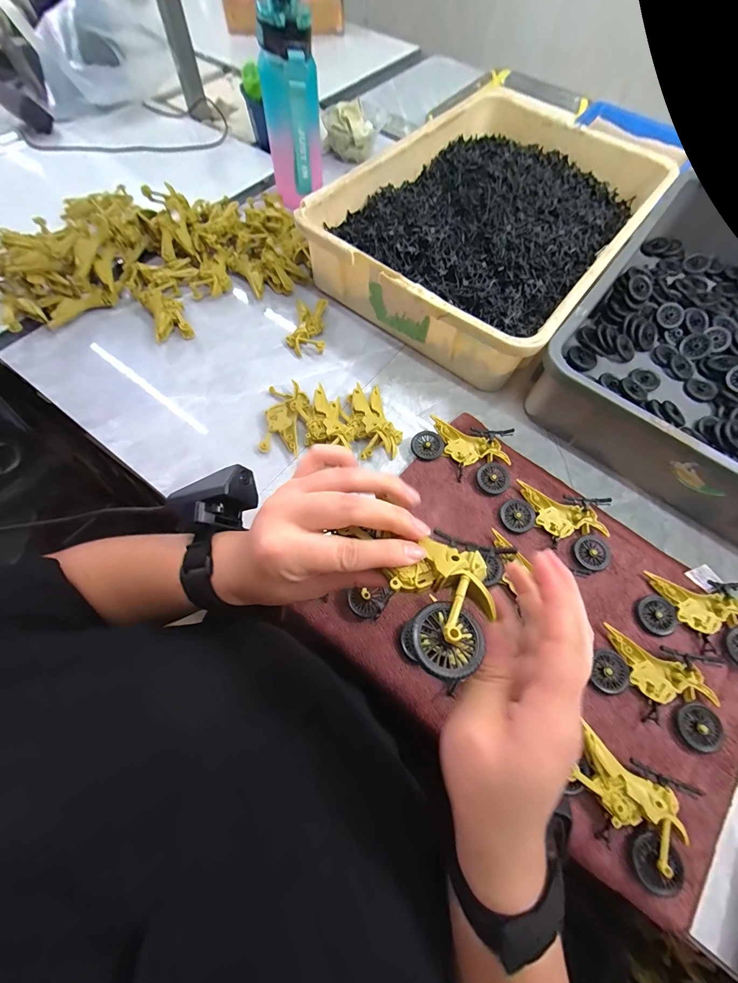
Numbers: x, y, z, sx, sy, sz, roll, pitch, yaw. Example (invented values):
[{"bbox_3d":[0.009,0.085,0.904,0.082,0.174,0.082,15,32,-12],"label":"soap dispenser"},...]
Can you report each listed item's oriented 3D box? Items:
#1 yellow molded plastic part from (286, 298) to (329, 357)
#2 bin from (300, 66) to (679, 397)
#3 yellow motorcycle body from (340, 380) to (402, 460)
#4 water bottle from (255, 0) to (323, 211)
[{"bbox_3d":[-0.086,-0.231,0.484,0.050,0.016,0.089,0,67,-3],"label":"yellow molded plastic part"},{"bbox_3d":[0.191,-0.404,0.527,0.348,0.098,0.510,38,71,12],"label":"bin"},{"bbox_3d":[0.002,-0.088,0.422,0.058,0.030,0.099,-21,70,-11],"label":"yellow motorcycle body"},{"bbox_3d":[-0.113,-0.552,0.518,0.080,0.218,0.094,-7,68,-6],"label":"water bottle"}]

